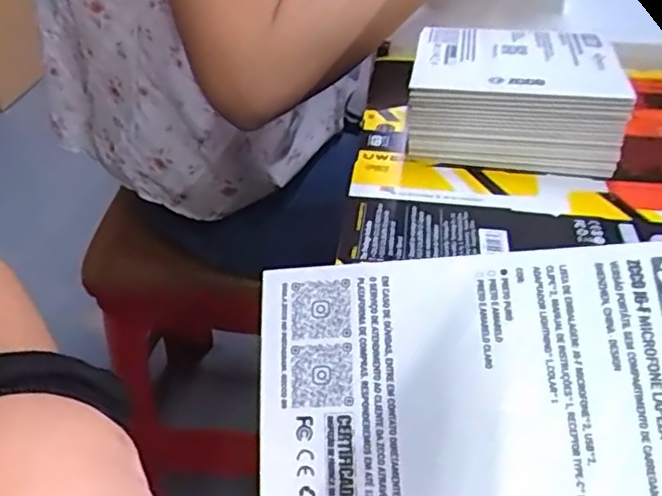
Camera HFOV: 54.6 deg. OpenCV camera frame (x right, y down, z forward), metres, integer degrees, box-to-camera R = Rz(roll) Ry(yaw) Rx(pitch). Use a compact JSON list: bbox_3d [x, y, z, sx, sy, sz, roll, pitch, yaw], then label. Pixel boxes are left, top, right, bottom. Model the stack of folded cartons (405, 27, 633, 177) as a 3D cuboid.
[{"bbox_3d":[0.110,-0.096,0.394,0.117,0.056,0.094,8,39,9],"label":"stack of folded cartons"}]

